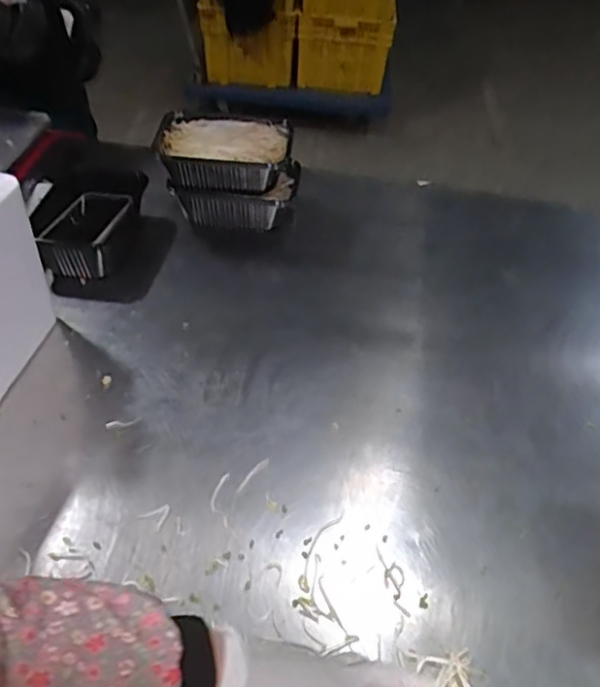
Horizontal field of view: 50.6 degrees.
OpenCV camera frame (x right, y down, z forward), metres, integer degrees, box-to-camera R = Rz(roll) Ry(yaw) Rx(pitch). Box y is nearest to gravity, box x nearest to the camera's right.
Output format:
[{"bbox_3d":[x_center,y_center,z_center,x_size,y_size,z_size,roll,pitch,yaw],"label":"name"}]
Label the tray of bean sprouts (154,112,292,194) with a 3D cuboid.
[{"bbox_3d":[-0.105,-0.272,0.903,0.184,0.067,0.121,5,45,0],"label":"tray of bean sprouts"}]

